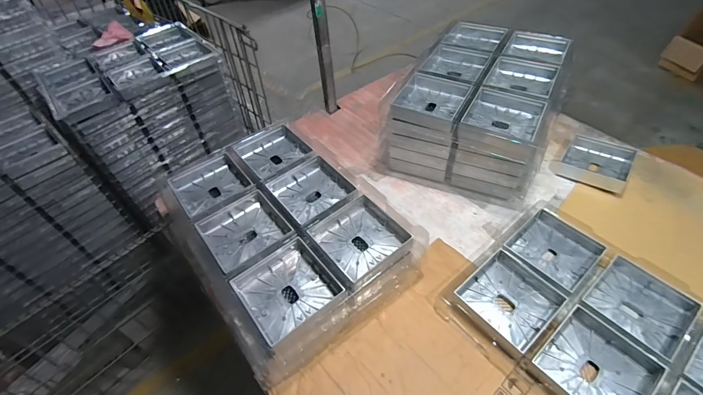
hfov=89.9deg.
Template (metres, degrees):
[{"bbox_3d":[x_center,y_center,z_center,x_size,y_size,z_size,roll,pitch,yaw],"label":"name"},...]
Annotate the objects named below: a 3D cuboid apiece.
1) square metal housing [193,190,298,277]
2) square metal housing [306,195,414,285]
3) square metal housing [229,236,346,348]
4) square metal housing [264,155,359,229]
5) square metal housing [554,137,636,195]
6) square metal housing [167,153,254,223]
[{"bbox_3d":[-0.190,0.068,0.645,0.139,0.041,0.146,-32,54,-23],"label":"square metal housing"},{"bbox_3d":[0.018,0.072,0.616,0.141,0.036,0.145,-32,54,-23],"label":"square metal housing"},{"bbox_3d":[-0.099,0.148,0.562,0.139,0.037,0.138,-33,54,-23],"label":"square metal housing"},{"bbox_3d":[-0.071,-0.012,0.696,0.140,0.043,0.153,-33,54,-23],"label":"square metal housing"},{"bbox_3d":[0.584,-0.086,0.834,0.134,0.035,0.151,29,56,26],"label":"square metal housing"},{"bbox_3d":[-0.287,-0.020,0.727,0.140,0.047,0.163,-32,54,-23],"label":"square metal housing"}]

